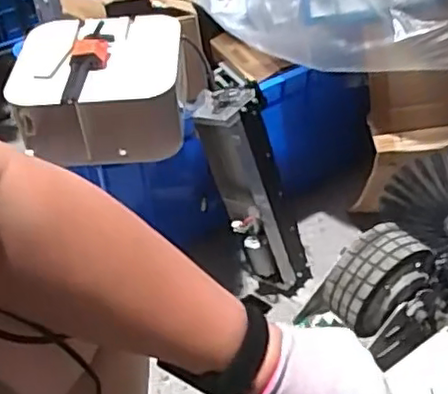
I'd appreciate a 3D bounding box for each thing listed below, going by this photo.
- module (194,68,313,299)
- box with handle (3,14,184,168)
[{"bbox_3d":[0.048,-0.010,1.029,0.094,0.382,0.091,-33,28,-27],"label":"module"},{"bbox_3d":[-0.185,-0.174,0.991,0.240,0.127,0.238,-4,42,1],"label":"box with handle"}]

